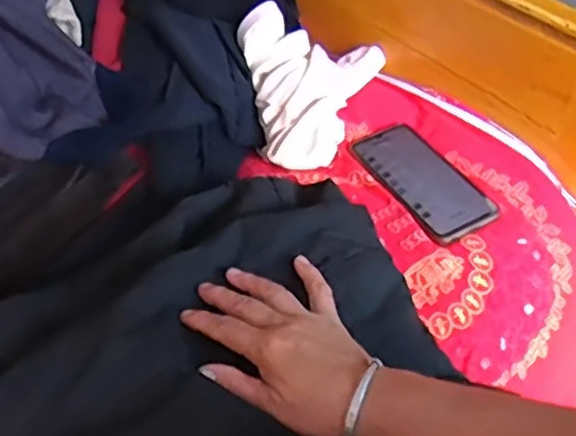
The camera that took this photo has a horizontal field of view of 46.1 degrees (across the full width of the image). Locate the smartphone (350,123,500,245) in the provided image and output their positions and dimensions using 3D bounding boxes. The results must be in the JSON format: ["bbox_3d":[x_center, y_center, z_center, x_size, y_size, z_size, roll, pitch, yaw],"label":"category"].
[{"bbox_3d":[0.137,-0.042,0.698,0.077,0.012,0.166,-20,50,-21],"label":"smartphone"}]

